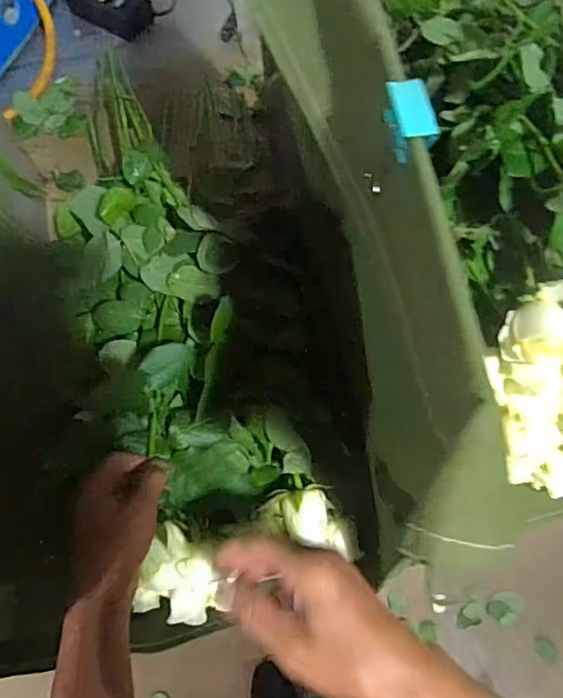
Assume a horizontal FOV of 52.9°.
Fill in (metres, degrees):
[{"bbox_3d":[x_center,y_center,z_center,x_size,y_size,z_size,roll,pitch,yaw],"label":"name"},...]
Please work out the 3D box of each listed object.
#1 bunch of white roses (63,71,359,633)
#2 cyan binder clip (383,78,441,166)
[{"bbox_3d":[-0.124,-0.055,0.575,0.166,0.098,0.564,-18,67,-8],"label":"bunch of white roses"},{"bbox_3d":[0.058,-0.104,0.261,0.022,0.016,0.033,-6,67,-3],"label":"cyan binder clip"}]

